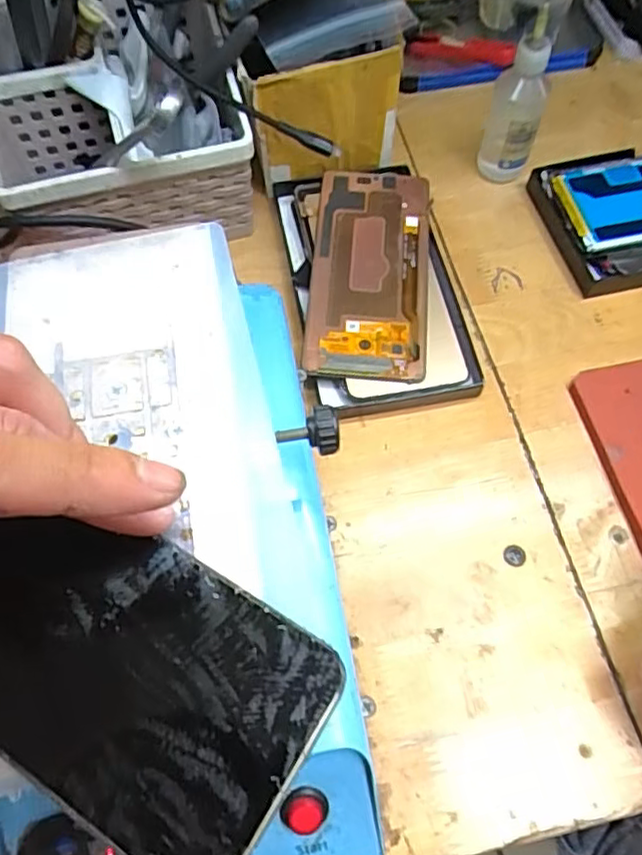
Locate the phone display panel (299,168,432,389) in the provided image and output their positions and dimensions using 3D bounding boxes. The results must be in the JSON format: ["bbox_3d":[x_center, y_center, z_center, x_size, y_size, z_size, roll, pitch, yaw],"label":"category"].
[{"bbox_3d":[0.031,-0.099,0.395,0.072,0.007,0.154,4,68,3],"label":"phone display panel"}]

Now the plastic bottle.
[{"bbox_3d":[0.126,-0.209,0.402,0.034,0.108,0.033,16,64,9],"label":"plastic bottle"}]

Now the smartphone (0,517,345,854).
[{"bbox_3d":[-0.066,0.060,0.178,0.135,0.005,0.066,27,67,14],"label":"smartphone"}]

